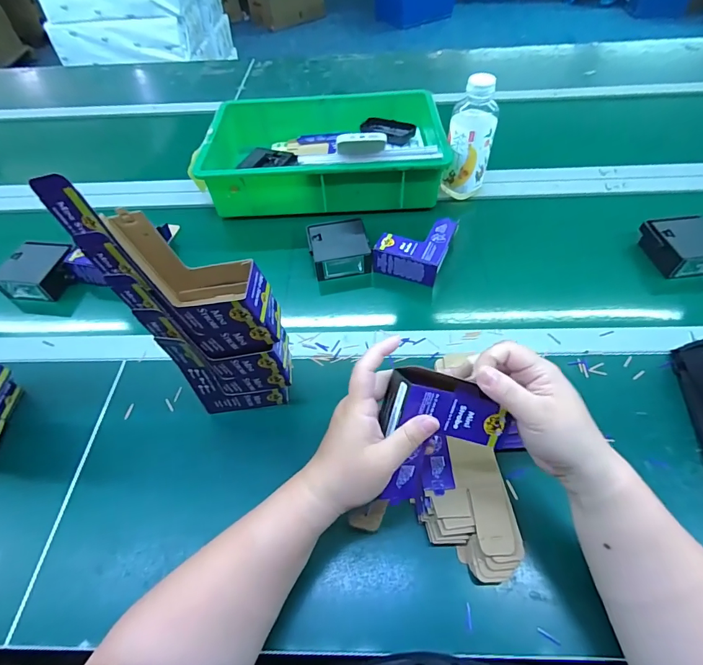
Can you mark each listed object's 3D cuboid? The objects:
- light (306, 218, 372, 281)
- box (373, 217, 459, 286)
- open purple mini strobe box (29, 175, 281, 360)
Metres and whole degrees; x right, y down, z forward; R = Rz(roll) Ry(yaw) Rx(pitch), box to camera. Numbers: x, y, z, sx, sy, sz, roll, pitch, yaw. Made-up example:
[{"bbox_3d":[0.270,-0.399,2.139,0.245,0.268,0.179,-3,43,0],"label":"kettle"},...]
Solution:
[{"bbox_3d":[-0.020,-0.135,0.627,0.090,0.043,0.089,-7,53,-2],"label":"light"},{"bbox_3d":[0.095,-0.136,0.610,0.109,0.049,0.110,19,57,16],"label":"box"},{"bbox_3d":[-0.135,-0.050,0.330,0.123,0.172,0.058,-2,53,2],"label":"open purple mini strobe box"}]

